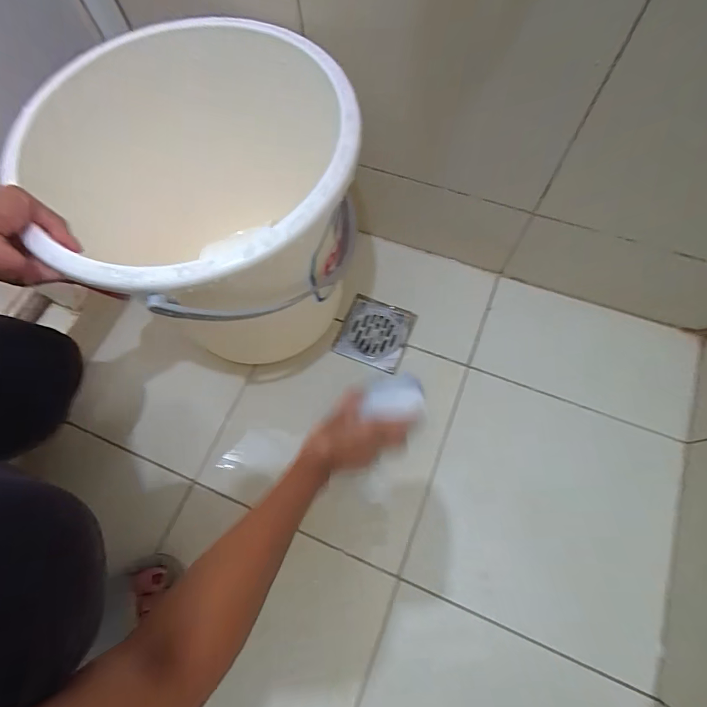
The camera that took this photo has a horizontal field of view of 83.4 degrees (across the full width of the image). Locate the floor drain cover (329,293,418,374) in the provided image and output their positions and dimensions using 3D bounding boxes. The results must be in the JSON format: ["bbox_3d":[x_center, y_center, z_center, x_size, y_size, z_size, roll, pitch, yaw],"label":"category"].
[{"bbox_3d":[0.034,-0.033,0.626,0.104,0.006,0.110,20,70,10],"label":"floor drain cover"}]

